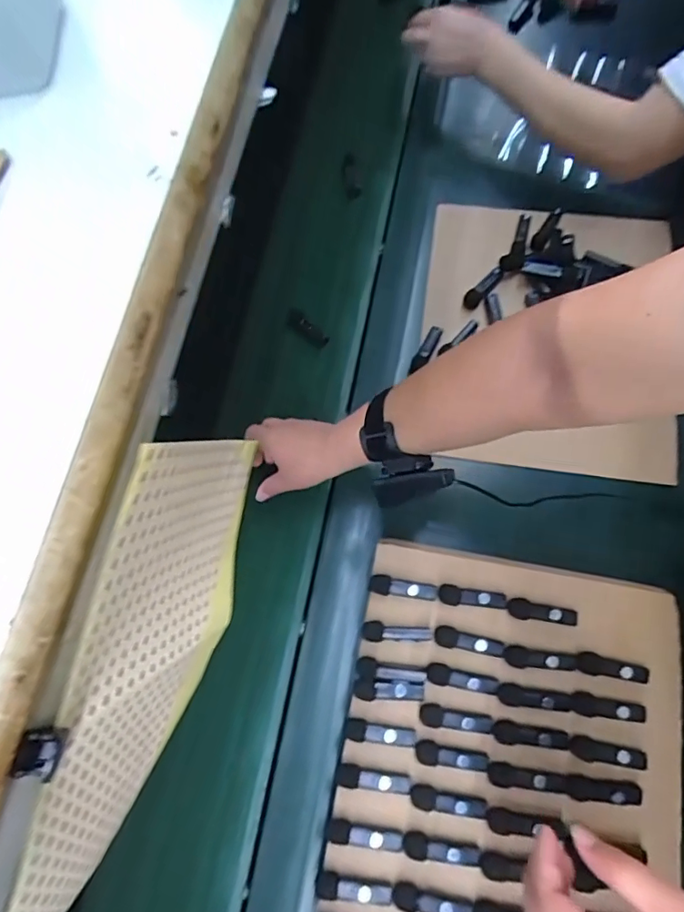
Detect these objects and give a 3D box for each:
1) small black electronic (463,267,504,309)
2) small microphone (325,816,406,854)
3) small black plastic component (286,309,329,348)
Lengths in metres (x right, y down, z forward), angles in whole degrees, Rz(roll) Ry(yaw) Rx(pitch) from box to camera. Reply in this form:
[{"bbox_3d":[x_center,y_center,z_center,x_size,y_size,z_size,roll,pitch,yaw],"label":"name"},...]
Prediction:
[{"bbox_3d":[0.177,-0.212,0.651,0.020,0.014,0.060,45,97,11],"label":"small black electronic"},{"bbox_3d":[0.020,0.331,0.450,0.067,0.010,0.019,10,73,9],"label":"small microphone"},{"bbox_3d":[-0.046,-0.162,0.664,0.061,0.023,0.018,36,79,16],"label":"small black plastic component"}]

